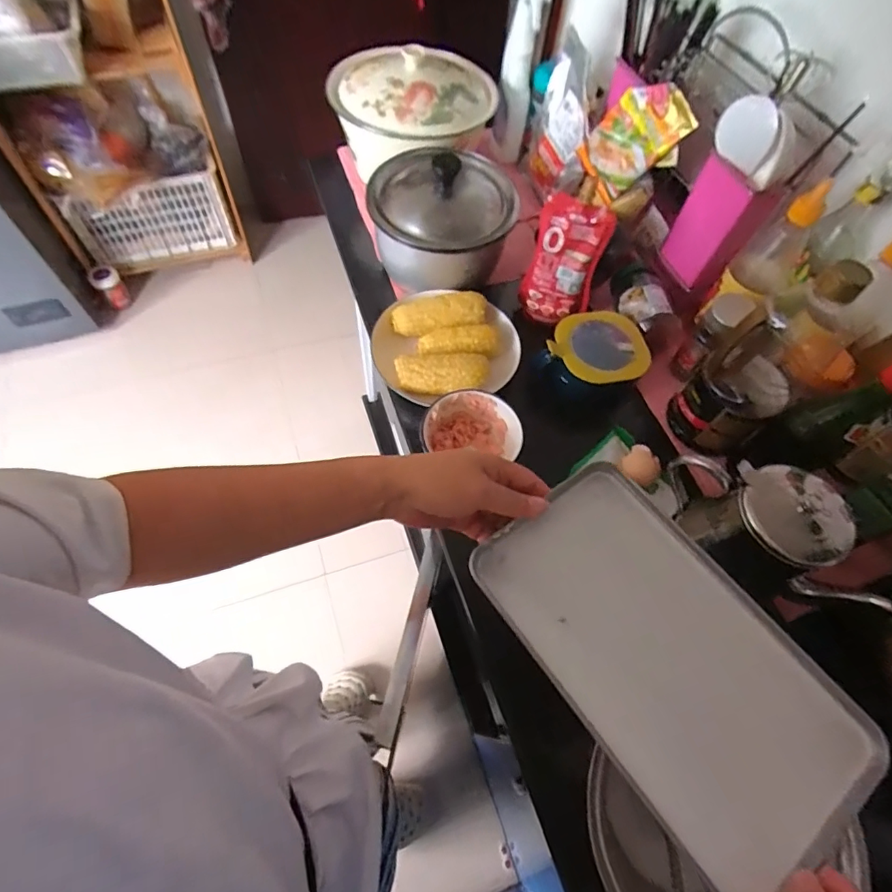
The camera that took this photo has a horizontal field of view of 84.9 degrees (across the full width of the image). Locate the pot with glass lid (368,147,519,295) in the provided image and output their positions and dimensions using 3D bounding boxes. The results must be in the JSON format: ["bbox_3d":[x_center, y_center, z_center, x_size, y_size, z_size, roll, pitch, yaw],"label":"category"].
[{"bbox_3d":[-0.004,-0.337,0.704,0.189,0.133,0.205,2,61,-3],"label":"pot with glass lid"}]

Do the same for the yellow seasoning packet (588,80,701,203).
[{"bbox_3d":[0.263,-0.432,0.680,0.019,0.136,0.099,-24,85,-33],"label":"yellow seasoning packet"}]

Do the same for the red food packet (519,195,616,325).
[{"bbox_3d":[0.158,-0.242,0.662,0.094,0.164,0.040,20,62,7],"label":"red food packet"}]

